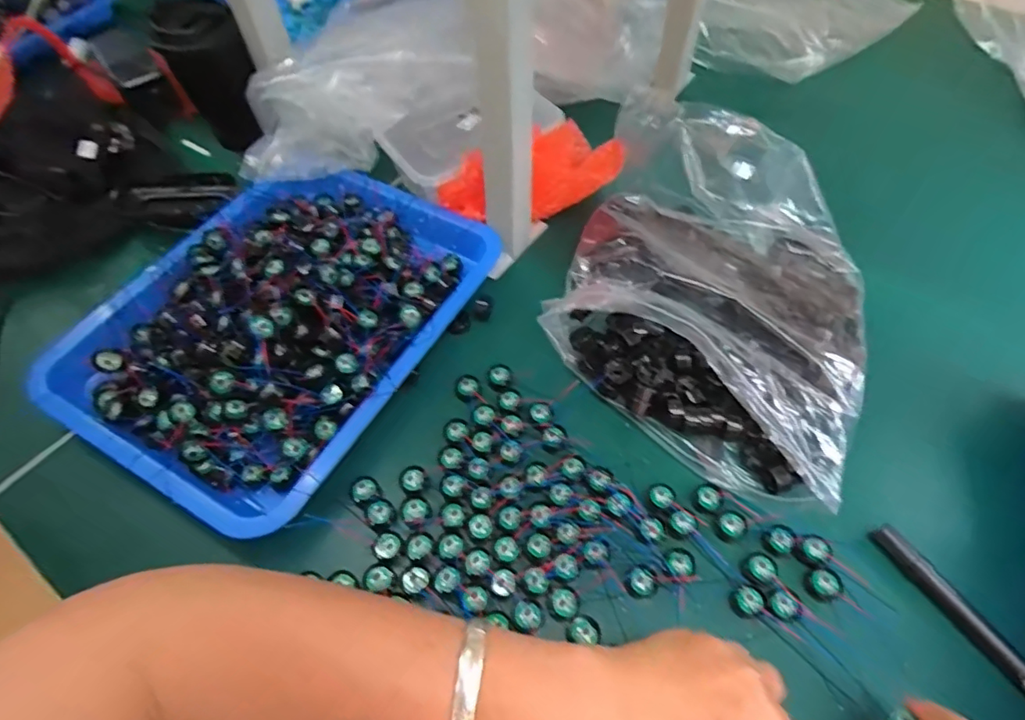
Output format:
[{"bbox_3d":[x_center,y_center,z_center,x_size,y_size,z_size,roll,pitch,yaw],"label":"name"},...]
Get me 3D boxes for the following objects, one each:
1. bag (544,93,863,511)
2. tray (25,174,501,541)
[{"bbox_3d":[0.164,-0.065,0.455,0.241,0.102,0.288,18,59,12],"label":"bag"},{"bbox_3d":[-0.196,-0.048,0.471,0.260,0.067,0.327,26,61,16],"label":"tray"}]

